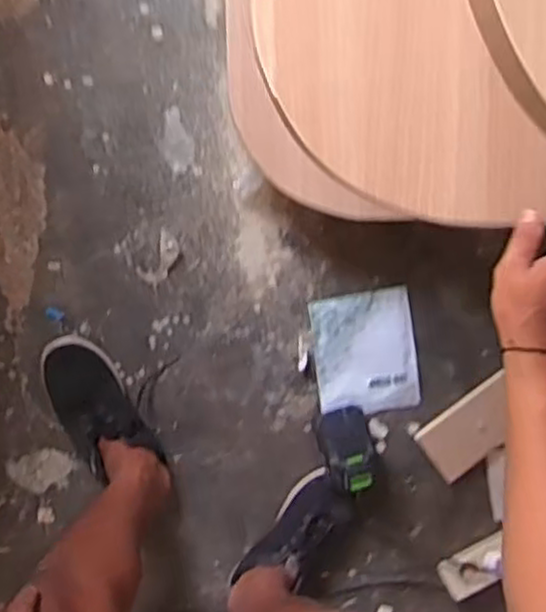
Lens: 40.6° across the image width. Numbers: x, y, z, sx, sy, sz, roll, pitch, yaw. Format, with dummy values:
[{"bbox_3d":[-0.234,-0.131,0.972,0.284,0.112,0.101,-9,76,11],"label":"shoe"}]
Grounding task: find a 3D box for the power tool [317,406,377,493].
[{"bbox_3d":[0.116,0.217,1.134,0.083,0.078,0.116,-16,100,-5],"label":"power tool"}]

